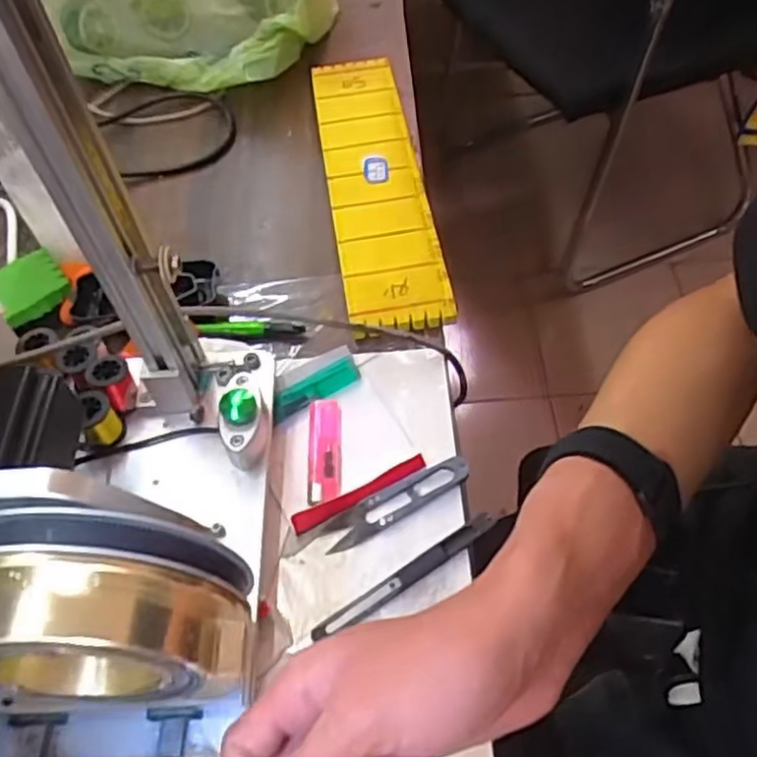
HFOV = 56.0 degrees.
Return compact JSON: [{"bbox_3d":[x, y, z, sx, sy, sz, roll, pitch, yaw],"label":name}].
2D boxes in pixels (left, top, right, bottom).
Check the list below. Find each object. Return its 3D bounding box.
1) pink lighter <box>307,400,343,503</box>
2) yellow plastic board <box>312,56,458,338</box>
[{"bbox_3d":[-0.036,0.046,0.480,0.022,0.008,0.082,-3,55,1],"label":"pink lighter"},{"bbox_3d":[-0.004,-0.180,0.624,0.079,0.021,0.330,-5,56,-8],"label":"yellow plastic board"}]

